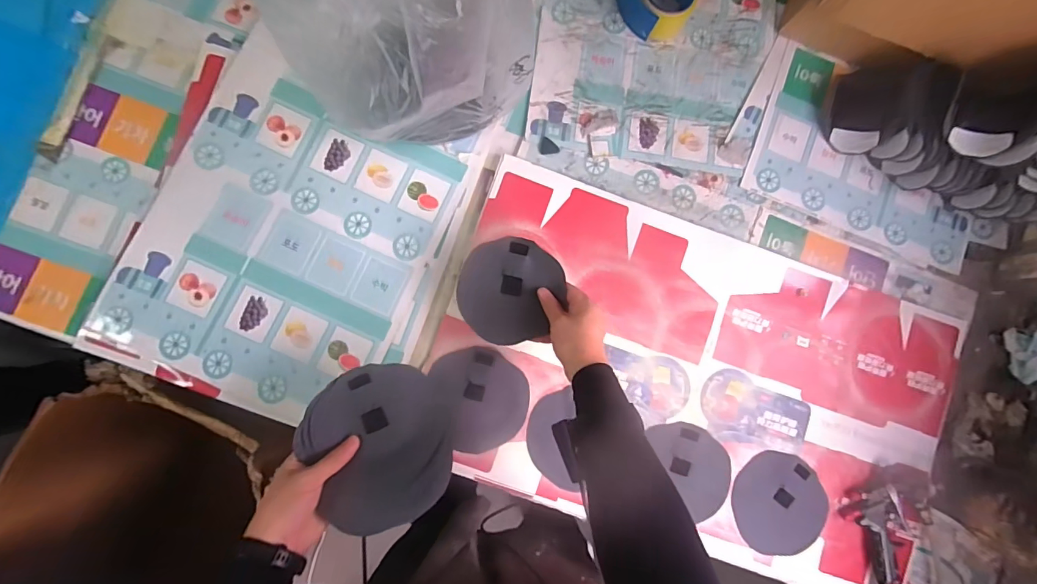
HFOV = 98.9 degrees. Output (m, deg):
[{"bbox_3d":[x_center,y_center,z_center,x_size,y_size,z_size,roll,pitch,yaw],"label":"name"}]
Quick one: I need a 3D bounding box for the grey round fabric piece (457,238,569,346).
[{"bbox_3d":[-0.009,-0.002,0.597,0.140,0.010,0.135,1,92,13],"label":"grey round fabric piece"}]

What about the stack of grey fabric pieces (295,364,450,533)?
[{"bbox_3d":[-0.157,0.174,0.508,0.163,0.020,0.175,-27,86,-7],"label":"stack of grey fabric pieces"}]

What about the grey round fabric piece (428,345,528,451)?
[{"bbox_3d":[-0.048,0.149,0.635,0.119,0.009,0.144,-21,86,-7],"label":"grey round fabric piece"}]

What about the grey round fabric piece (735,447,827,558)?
[{"bbox_3d":[0.391,0.314,0.656,0.148,0.009,0.142,1,83,-5],"label":"grey round fabric piece"}]

